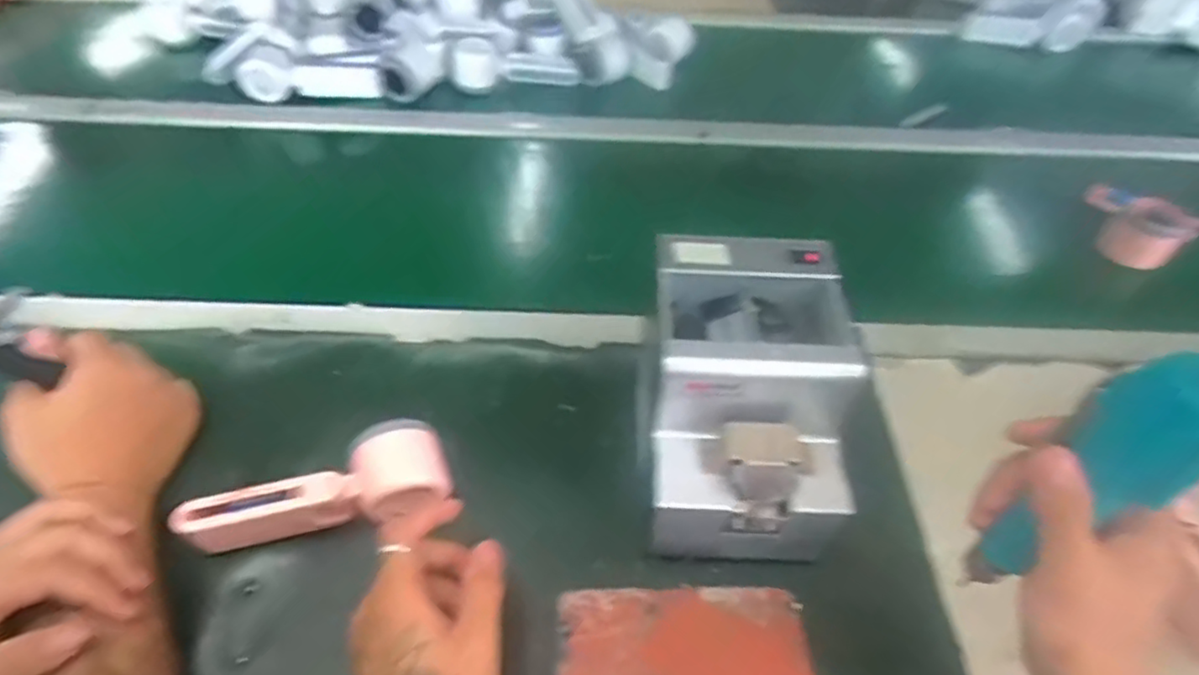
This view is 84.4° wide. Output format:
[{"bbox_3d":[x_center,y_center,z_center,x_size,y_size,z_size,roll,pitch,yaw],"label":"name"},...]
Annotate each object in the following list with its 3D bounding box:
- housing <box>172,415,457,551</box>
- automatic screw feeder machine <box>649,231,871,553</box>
[{"bbox_3d":[-0.189,0.105,0.447,0.166,0.045,0.049,-18,50,-9],"label":"housing"},{"bbox_3d":[0.098,0.042,0.459,0.137,0.144,0.175,4,48,1],"label":"automatic screw feeder machine"}]

